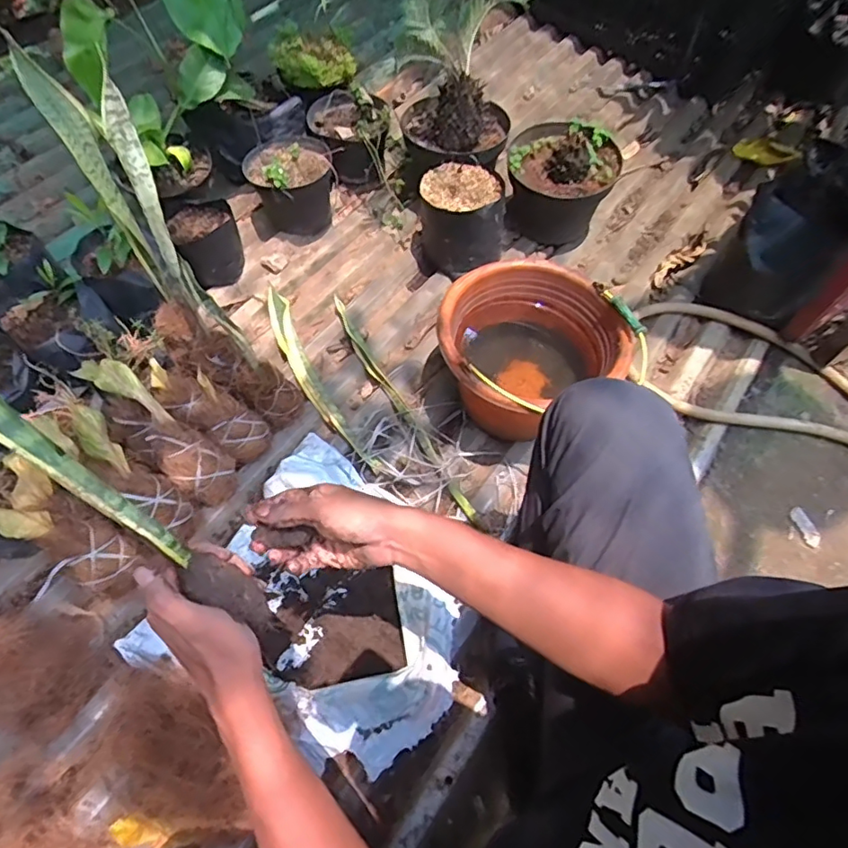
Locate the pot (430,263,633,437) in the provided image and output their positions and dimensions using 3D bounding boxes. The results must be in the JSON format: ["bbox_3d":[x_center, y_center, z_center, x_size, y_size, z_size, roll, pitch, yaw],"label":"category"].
[{"bbox_3d":[0.151,-0.114,0.882,0.262,0.172,0.261,3,61,-5],"label":"pot"}]

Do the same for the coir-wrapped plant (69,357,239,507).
[{"bbox_3d":[-0.386,0.005,0.811,0.081,0.112,0.283,-45,105,-23],"label":"coir-wrapped plant"}]

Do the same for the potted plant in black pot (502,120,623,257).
[{"bbox_3d":[0.271,-0.489,1.126,0.209,0.187,0.196,12,60,0],"label":"potted plant in black pot"}]

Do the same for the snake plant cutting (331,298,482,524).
[{"bbox_3d":[-0.044,-0.035,0.945,0.032,0.026,0.479,-24,66,-18],"label":"snake plant cutting"}]

